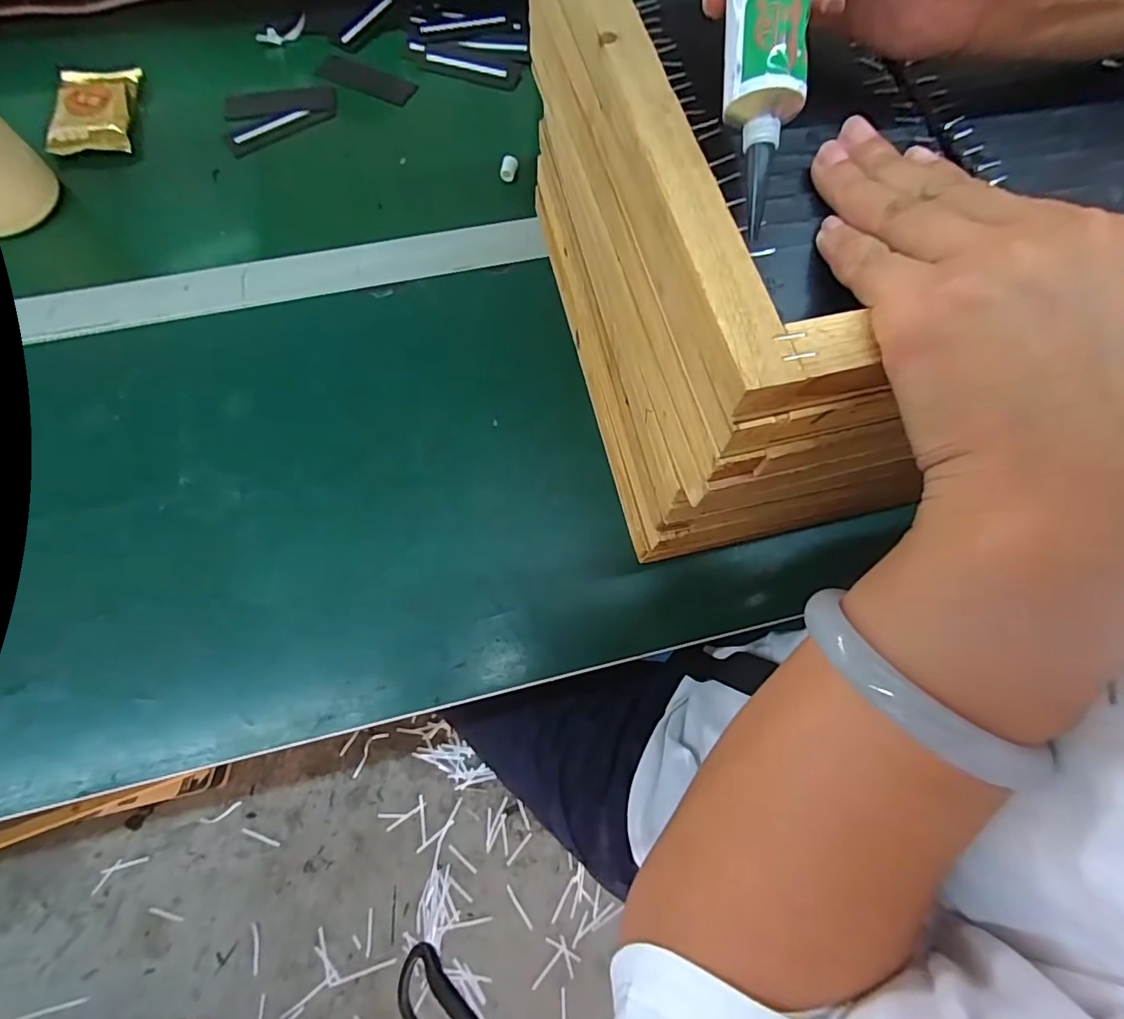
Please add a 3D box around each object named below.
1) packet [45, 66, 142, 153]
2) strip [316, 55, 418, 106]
[{"bbox_3d":[-0.397,-0.342,0.446,0.067,0.013,0.095,-6,71,-4],"label":"packet"},{"bbox_3d":[-0.178,-0.388,0.475,0.093,0.007,0.032,23,71,6],"label":"strip"}]

